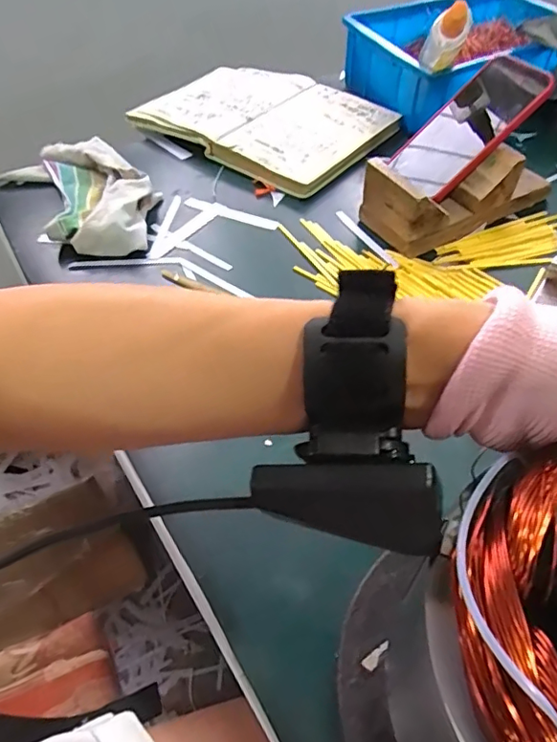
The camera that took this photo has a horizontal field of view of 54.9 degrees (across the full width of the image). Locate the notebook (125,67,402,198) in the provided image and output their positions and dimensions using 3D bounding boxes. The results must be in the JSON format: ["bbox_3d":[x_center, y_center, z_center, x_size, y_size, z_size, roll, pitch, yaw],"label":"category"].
[{"bbox_3d":[-0.016,-0.327,0.686,0.282,0.029,0.218,30,56,23],"label":"notebook"}]

